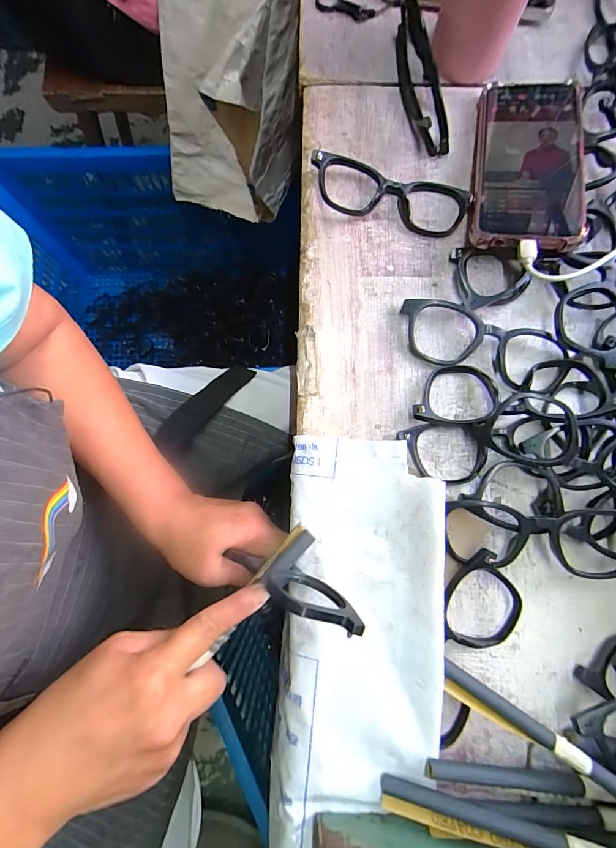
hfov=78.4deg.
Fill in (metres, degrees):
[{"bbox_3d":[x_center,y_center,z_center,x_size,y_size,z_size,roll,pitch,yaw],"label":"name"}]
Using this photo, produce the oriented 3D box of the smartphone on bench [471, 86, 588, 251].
[{"bbox_3d":[0.176,-0.212,0.304,0.076,0.012,0.164,6,72,13],"label":"smartphone on bench"}]

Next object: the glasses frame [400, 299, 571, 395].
[{"bbox_3d":[0.133,-0.060,0.290,0.131,0.018,0.046,20,80,2],"label":"glasses frame"}]

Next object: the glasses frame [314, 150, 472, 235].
[{"bbox_3d":[0.067,-0.189,0.310,0.132,0.022,0.046,14,80,1],"label":"glasses frame"}]

